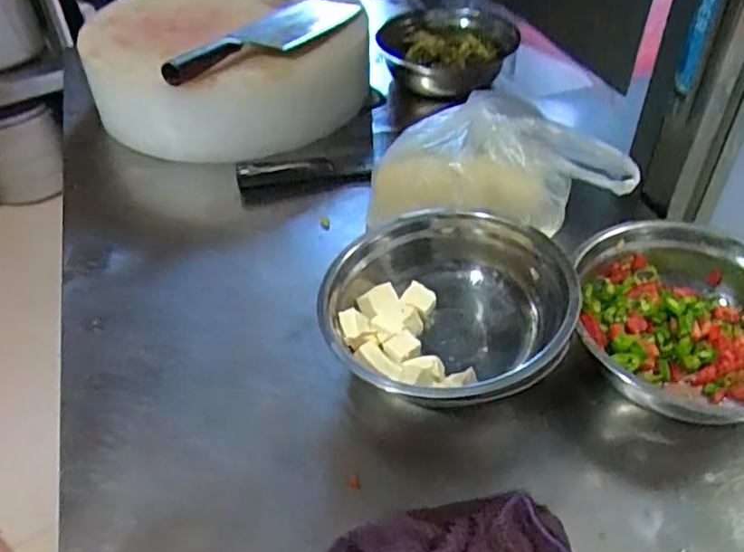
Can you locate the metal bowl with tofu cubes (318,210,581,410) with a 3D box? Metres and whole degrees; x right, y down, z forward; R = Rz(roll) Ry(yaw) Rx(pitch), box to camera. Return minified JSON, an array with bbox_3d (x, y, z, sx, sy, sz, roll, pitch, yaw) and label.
[{"bbox_3d":[0.060,0.035,0.531,0.195,0.078,0.190,-1,43,1],"label":"metal bowl with tofu cubes"}]

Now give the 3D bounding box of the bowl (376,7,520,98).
[{"bbox_3d":[0.106,-0.317,0.907,0.176,0.080,0.141,-5,43,-3],"label":"bowl"}]

